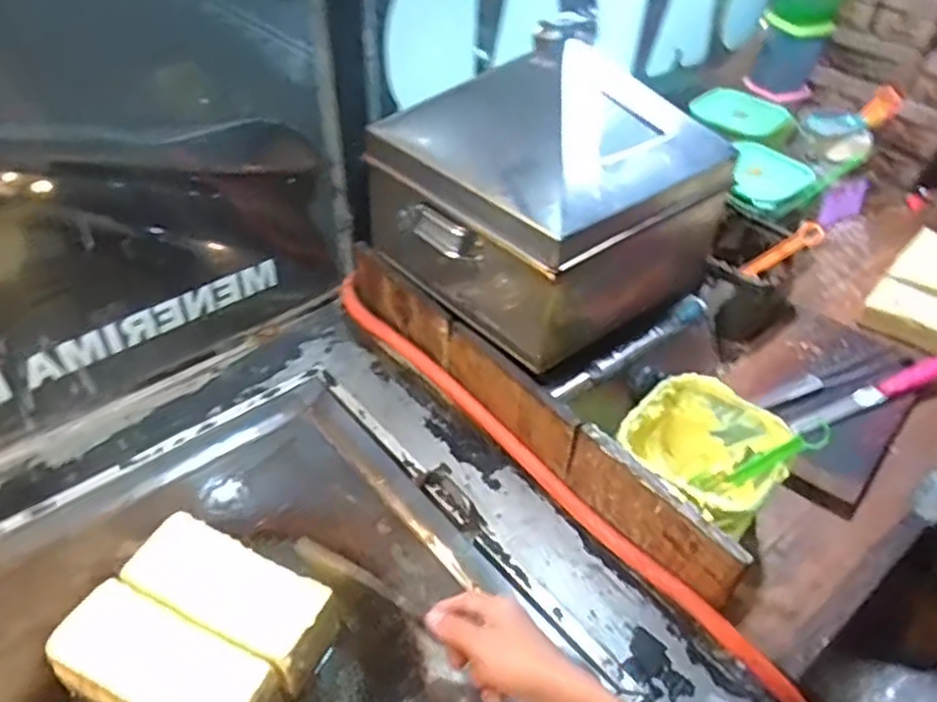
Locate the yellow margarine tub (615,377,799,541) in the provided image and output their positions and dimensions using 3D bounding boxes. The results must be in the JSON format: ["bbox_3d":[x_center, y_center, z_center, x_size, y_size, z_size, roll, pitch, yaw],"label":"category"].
[{"bbox_3d":[0.231,0.125,0.737,0.146,0.114,0.159,35,50,29],"label":"yellow margarine tub"}]

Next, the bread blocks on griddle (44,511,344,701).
[{"bbox_3d":[-0.230,0.253,0.638,0.193,0.070,0.167,20,46,20],"label":"bread blocks on griddle"}]

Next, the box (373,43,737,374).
[{"bbox_3d":[0.095,-0.191,0.831,0.330,0.286,0.291,-26,50,-30],"label":"box"}]

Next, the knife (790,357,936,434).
[{"bbox_3d":[0.509,0.045,0.879,0.294,0.023,0.032,-19,47,-24],"label":"knife"}]

